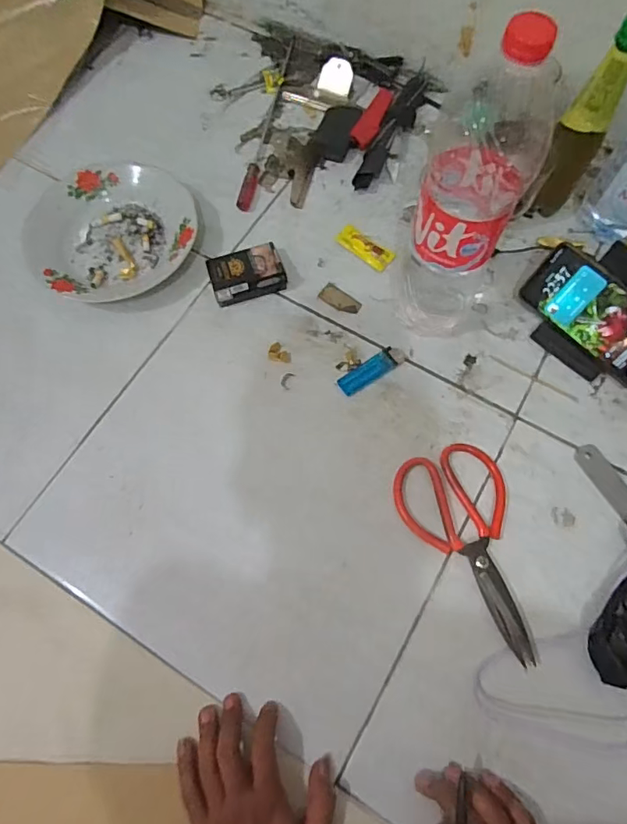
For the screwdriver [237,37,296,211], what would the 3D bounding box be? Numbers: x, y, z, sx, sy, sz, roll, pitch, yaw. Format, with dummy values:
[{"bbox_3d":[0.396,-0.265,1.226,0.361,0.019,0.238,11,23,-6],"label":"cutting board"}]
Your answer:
[{"bbox_3d":[-0.066,-0.429,0.728,0.021,0.018,0.342,8,70,5],"label":"screwdriver"}]

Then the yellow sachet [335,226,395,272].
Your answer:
[{"bbox_3d":[0.066,-0.211,0.643,0.079,0.004,0.031,38,75,15],"label":"yellow sachet"}]

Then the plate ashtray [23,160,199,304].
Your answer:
[{"bbox_3d":[-0.253,-0.233,0.640,0.199,0.036,0.201,1,73,-3],"label":"plate ashtray"}]

